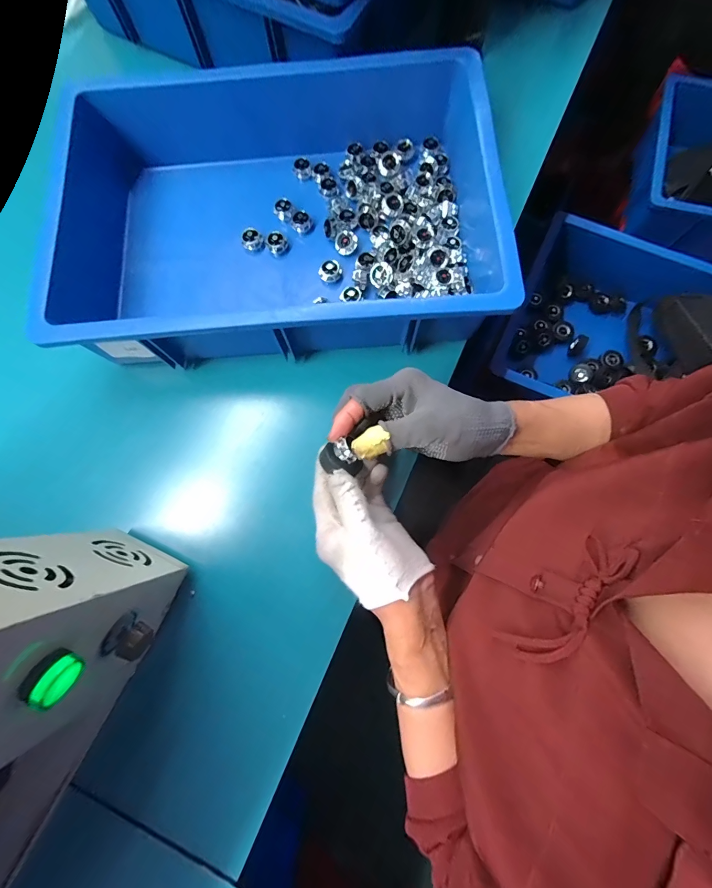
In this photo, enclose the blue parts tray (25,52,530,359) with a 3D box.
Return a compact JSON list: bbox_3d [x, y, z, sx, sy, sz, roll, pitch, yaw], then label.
[{"bbox_3d":[-0.089,-0.243,0.407,0.462,0.106,0.304,-4,78,0],"label":"blue parts tray"}]

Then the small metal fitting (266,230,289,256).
[{"bbox_3d":[-0.093,-0.238,0.436,0.024,0.021,0.018,-20,78,-3],"label":"small metal fitting"}]

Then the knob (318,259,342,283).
[{"bbox_3d":[-0.029,-0.200,0.425,0.027,0.015,0.021,-10,78,-1],"label":"knob"}]

